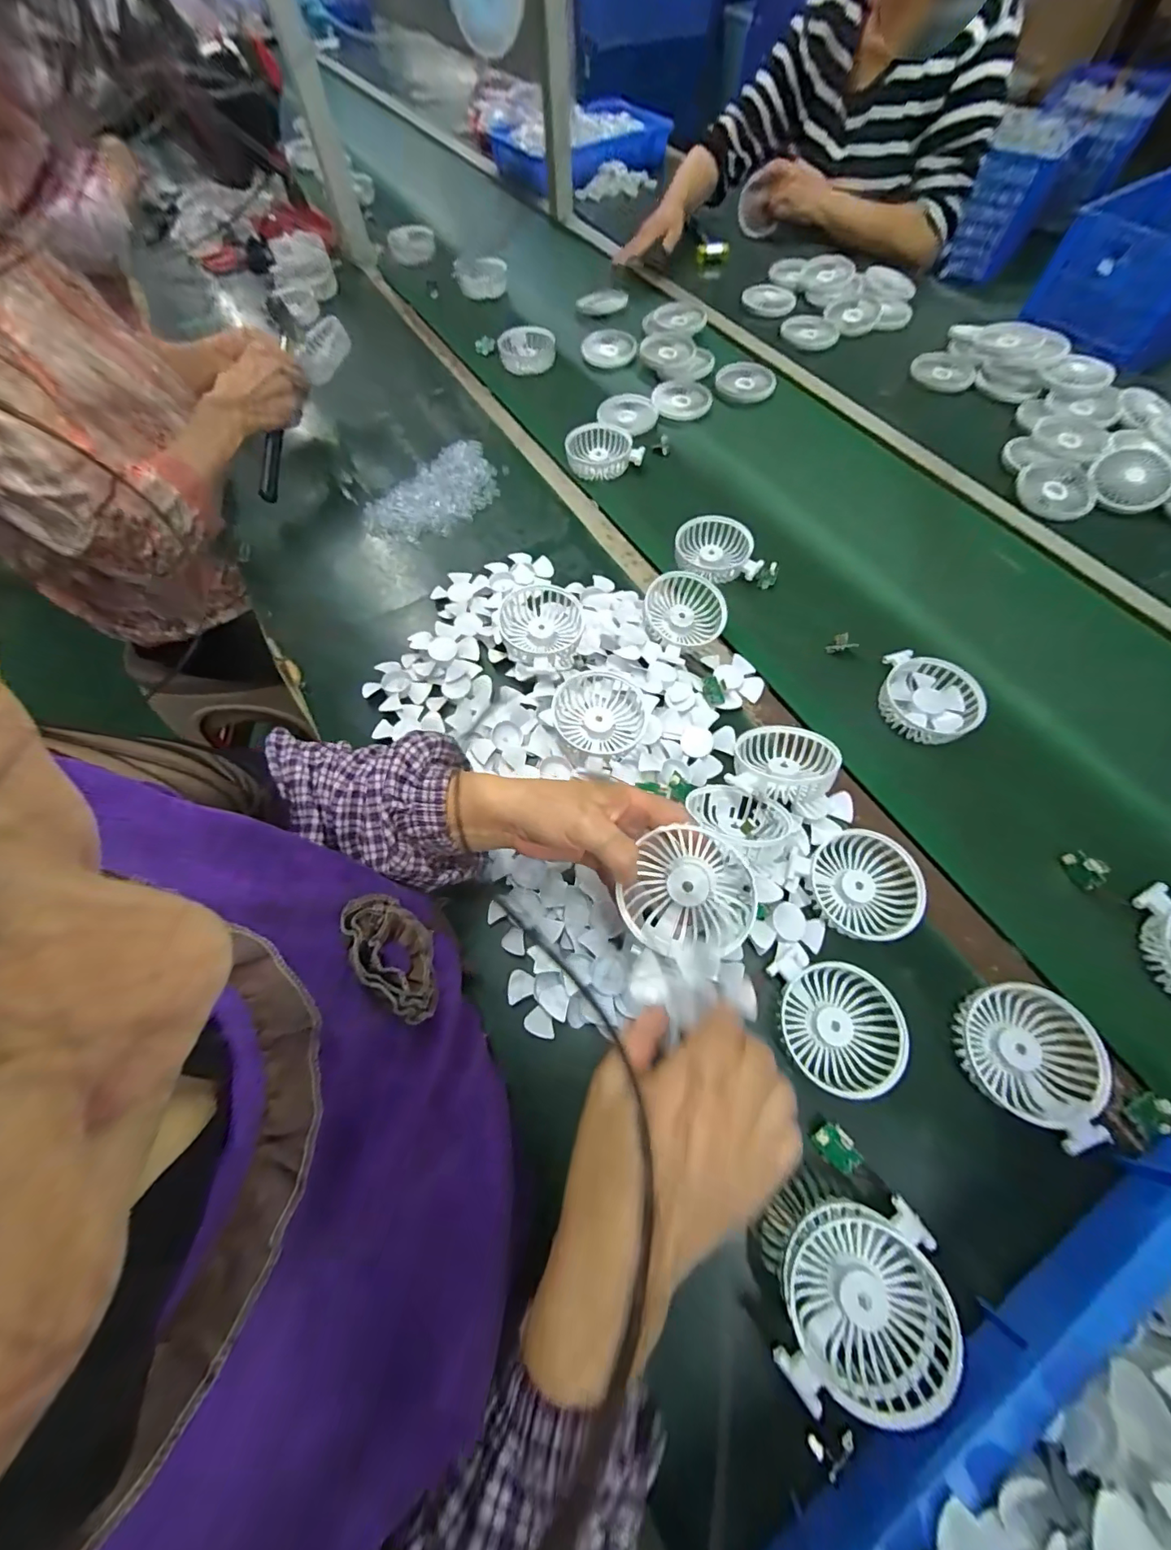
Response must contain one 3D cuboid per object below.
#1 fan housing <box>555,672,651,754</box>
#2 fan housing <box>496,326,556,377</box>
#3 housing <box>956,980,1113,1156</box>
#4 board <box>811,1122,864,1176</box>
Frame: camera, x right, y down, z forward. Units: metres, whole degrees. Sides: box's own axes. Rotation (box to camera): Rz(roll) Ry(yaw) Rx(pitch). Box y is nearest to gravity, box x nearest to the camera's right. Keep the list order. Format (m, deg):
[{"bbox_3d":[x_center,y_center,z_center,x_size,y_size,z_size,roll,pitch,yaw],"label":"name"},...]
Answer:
[{"bbox_3d":[0.016,-0.061,0.490,0.088,0.035,0.085,-1,63,2],"label":"fan housing"},{"bbox_3d":[-0.096,-0.695,0.822,0.096,0.032,0.081,-3,63,0],"label":"fan housing"},{"bbox_3d":[0.322,0.205,0.363,0.082,0.031,0.094,12,64,8],"label":"housing"},{"bbox_3d":[0.180,0.265,0.358,0.022,0.008,0.032,-41,68,-17],"label":"board"}]

